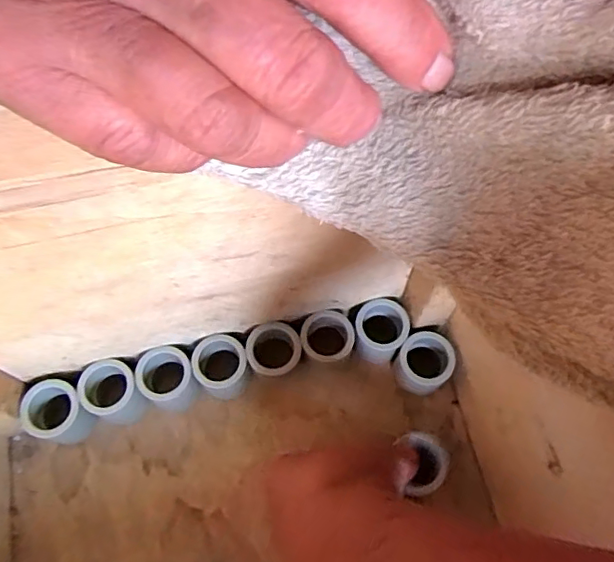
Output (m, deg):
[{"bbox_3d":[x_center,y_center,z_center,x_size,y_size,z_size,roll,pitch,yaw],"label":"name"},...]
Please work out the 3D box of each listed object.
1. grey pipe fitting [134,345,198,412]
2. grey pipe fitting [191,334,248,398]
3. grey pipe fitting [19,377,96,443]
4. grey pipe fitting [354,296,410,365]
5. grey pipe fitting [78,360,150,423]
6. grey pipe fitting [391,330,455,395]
[{"bbox_3d":[-0.081,0.060,0.340,0.030,0.037,0.034,-34,71,-14],"label":"grey pipe fitting"},{"bbox_3d":[-0.050,0.053,0.342,0.030,0.038,0.031,0,67,0],"label":"grey pipe fitting"},{"bbox_3d":[-0.144,0.078,0.334,0.031,0.037,0.033,0,67,0],"label":"grey pipe fitting"},{"bbox_3d":[0.044,0.032,0.350,0.030,0.037,0.031,21,69,8],"label":"grey pipe fitting"},{"bbox_3d":[-0.113,0.066,0.337,0.032,0.038,0.030,31,70,12],"label":"grey pipe fitting"},{"bbox_3d":[0.069,0.050,0.342,0.030,0.036,0.030,0,67,0],"label":"grey pipe fitting"}]

